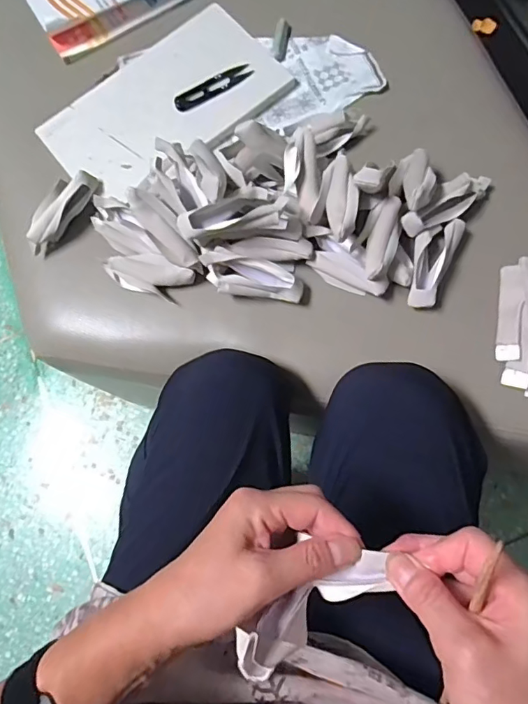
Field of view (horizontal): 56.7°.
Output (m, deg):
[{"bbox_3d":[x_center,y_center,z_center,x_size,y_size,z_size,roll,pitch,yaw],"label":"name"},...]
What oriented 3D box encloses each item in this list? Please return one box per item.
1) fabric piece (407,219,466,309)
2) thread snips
[{"bbox_3d":[0.173,-0.094,0.512,0.040,0.023,0.099,23,75,7],"label":"fabric piece"},{"bbox_3d":[-0.061,-0.324,0.600,0.104,0.007,0.025,-32,76,-8],"label":"thread snips"}]

